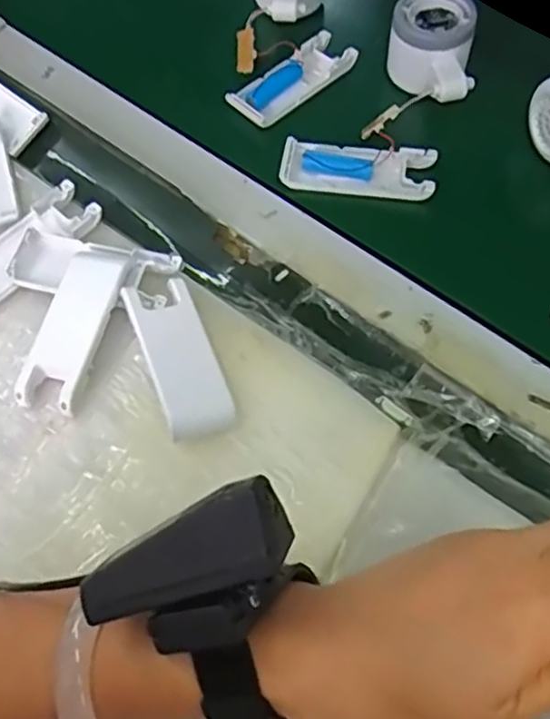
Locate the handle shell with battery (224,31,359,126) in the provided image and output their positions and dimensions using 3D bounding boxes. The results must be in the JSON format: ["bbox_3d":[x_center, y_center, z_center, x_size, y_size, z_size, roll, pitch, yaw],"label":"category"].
[{"bbox_3d":[0.014,-0.214,0.529,0.104,0.015,0.040,-41,68,-17],"label":"handle shell with battery"}]

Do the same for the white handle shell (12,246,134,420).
[{"bbox_3d":[-0.119,-0.020,0.413,0.039,0.017,0.103,17,65,11],"label":"white handle shell"}]

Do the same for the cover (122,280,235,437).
[{"bbox_3d":[-0.055,-0.003,0.395,0.039,0.024,0.099,-21,64,-8],"label":"cover"}]

